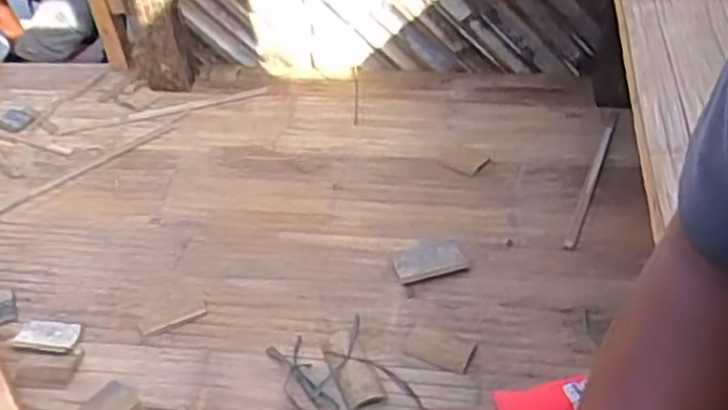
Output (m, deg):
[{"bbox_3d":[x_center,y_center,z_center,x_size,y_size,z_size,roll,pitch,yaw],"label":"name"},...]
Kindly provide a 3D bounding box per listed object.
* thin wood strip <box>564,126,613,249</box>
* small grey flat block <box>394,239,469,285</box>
[{"bbox_3d":[0.473,-0.051,1.533,0.018,0.017,0.405,14,43,21],"label":"thin wood strip"},{"bbox_3d":[0.123,0.105,1.381,0.130,0.006,0.083,-13,40,-10],"label":"small grey flat block"}]

